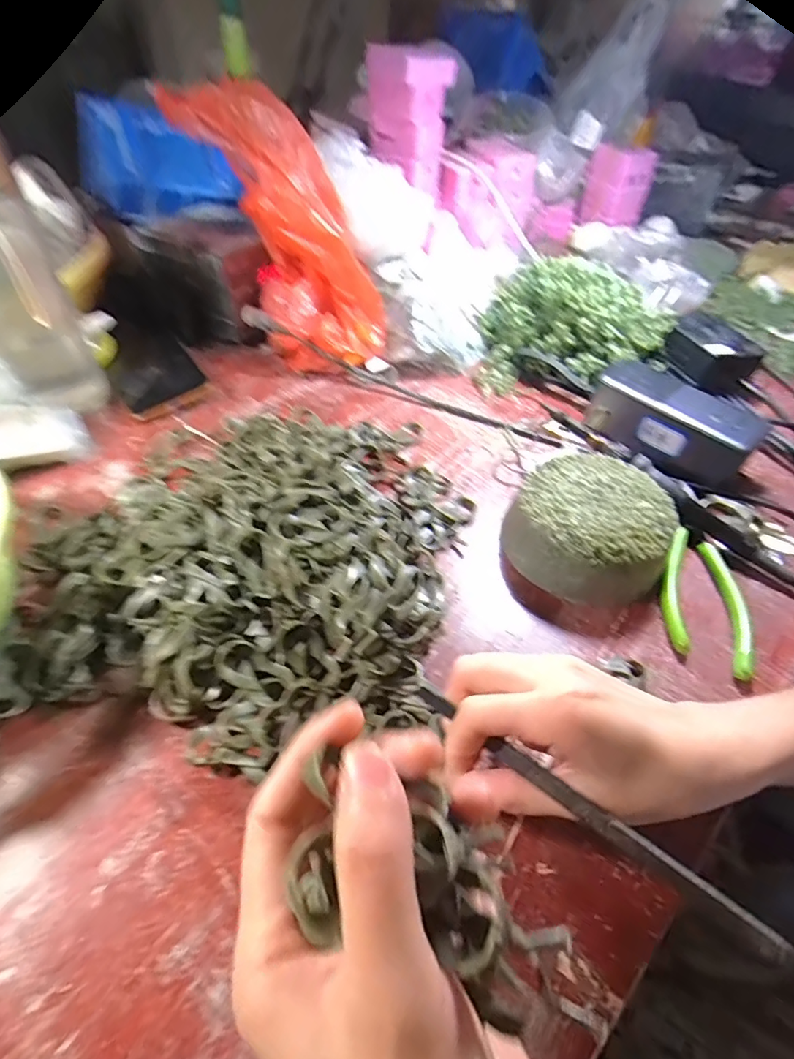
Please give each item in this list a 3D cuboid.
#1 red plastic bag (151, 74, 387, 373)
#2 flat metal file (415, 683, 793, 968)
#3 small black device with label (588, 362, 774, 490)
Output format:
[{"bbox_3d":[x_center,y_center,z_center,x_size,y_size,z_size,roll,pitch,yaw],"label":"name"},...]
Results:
[{"bbox_3d":[-0.100,-0.256,0.450,0.101,0.234,0.075,0,42,33],"label":"red plastic bag"},{"bbox_3d":[0.069,0.109,0.212,0.159,0.007,0.007,26,50,38],"label":"flat metal file"},{"bbox_3d":[0.227,-0.091,0.432,0.129,0.051,0.064,35,55,24],"label":"small black device with label"}]

